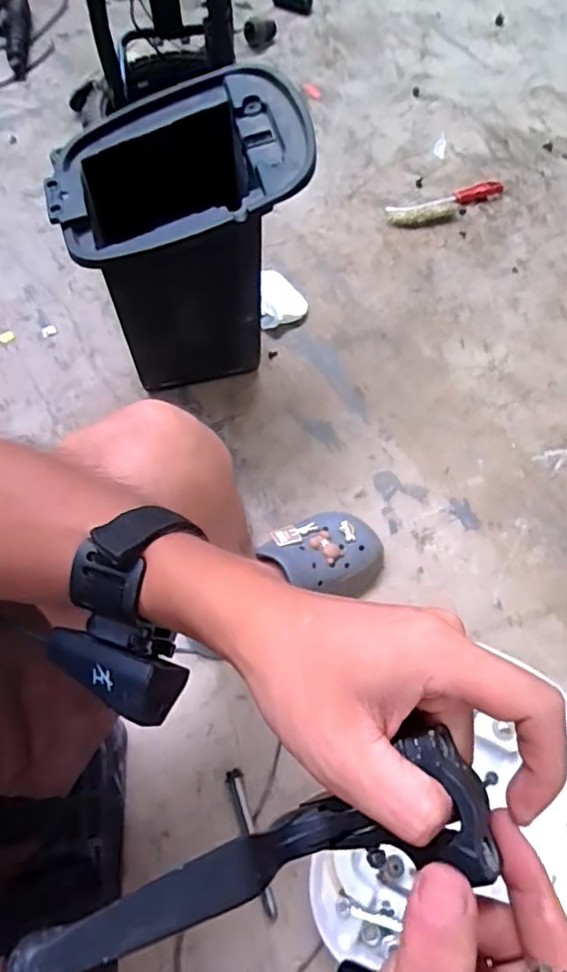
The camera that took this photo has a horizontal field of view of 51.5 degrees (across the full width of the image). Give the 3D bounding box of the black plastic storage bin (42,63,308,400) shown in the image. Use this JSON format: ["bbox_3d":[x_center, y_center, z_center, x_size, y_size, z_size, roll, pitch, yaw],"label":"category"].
[{"bbox_3d":[-0.112,-0.305,0.767,0.279,0.314,0.219,-10,65,-3],"label":"black plastic storage bin"}]

